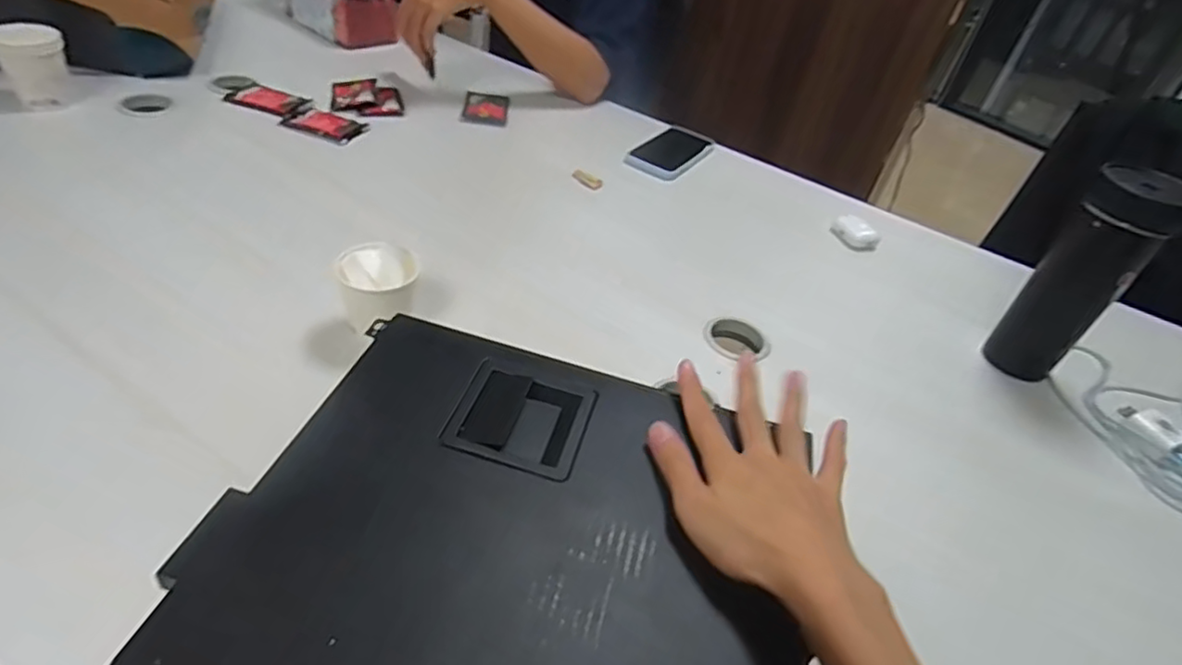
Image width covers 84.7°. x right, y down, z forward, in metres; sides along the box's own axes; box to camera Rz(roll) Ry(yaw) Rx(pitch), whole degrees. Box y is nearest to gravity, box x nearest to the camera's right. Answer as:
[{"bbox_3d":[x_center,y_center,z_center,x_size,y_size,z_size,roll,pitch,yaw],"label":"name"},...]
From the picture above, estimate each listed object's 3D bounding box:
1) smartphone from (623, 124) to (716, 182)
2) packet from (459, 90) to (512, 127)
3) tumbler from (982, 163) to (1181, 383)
[{"bbox_3d":[0.125,-0.275,0.979,0.084,0.009,0.175,29,43,19],"label":"smartphone"},{"bbox_3d":[-0.160,-0.345,0.995,0.069,0.008,0.111,6,40,-8],"label":"packet"},{"bbox_3d":[0.487,-0.050,0.647,0.065,0.212,0.078,-18,48,-31],"label":"tumbler"}]

